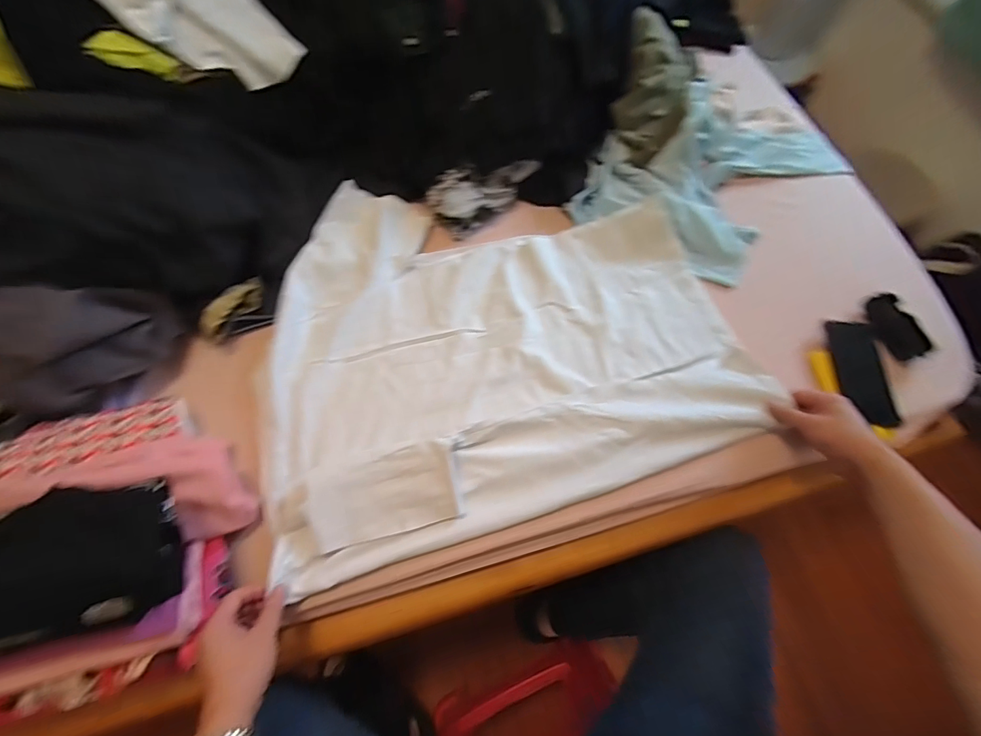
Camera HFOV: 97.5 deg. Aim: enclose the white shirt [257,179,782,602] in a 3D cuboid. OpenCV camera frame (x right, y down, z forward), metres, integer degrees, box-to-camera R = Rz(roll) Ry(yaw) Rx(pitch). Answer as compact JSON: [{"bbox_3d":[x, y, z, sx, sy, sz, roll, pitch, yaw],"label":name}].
[{"bbox_3d":[-0.001,-0.053,0.653,0.677,0.054,0.529,-17,69,-7],"label":"white shirt"}]

